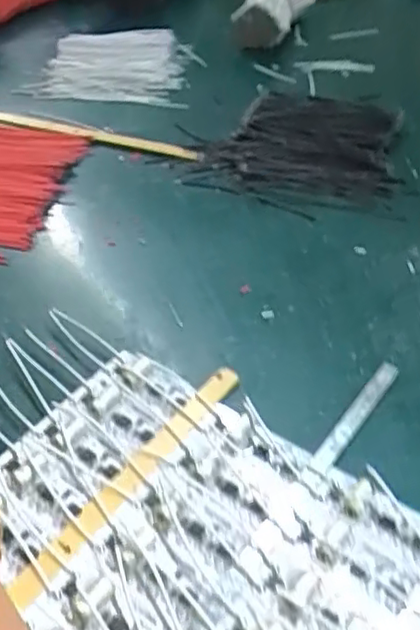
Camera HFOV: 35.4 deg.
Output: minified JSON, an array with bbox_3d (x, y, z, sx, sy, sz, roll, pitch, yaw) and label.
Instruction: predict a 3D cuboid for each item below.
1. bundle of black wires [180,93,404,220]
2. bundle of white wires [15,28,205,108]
[{"bbox_3d":[0.049,-0.086,0.341,0.099,0.018,0.086,13,45,17],"label":"bundle of black wires"},{"bbox_3d":[-0.060,-0.162,0.426,0.105,0.023,0.070,11,45,14],"label":"bundle of white wires"}]

